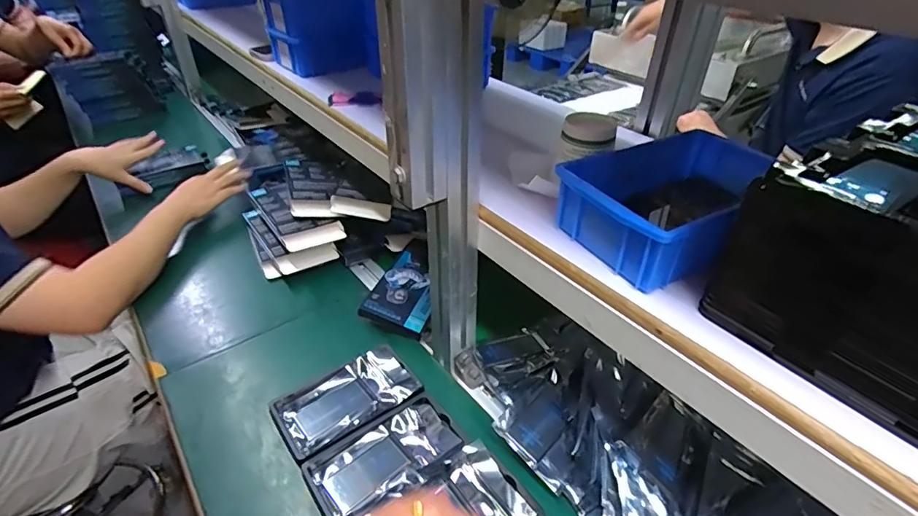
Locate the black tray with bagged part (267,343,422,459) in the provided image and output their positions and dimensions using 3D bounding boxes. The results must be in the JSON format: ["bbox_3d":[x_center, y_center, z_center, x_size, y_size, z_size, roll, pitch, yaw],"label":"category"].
[{"bbox_3d":[-0.132,0.166,0.587,0.156,0.013,0.098,-24,44,-30],"label":"black tray with bagged part"}]

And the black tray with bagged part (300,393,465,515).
[{"bbox_3d":[-0.078,0.211,0.526,0.155,0.013,0.088,-23,43,-28],"label":"black tray with bagged part"}]

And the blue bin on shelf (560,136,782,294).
[{"bbox_3d":[0.194,-0.047,0.451,0.174,0.062,0.149,-18,41,-23],"label":"blue bin on shelf"}]

